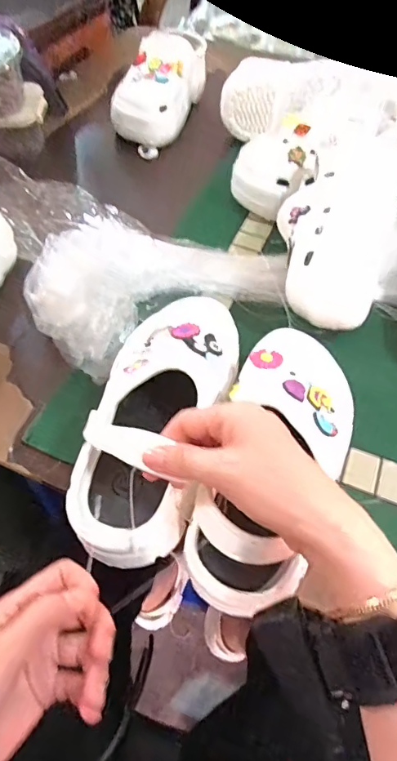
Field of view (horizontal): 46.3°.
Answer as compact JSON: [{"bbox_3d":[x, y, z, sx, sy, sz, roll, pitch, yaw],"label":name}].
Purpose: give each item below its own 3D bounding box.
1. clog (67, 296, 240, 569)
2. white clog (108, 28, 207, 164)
[{"bbox_3d":[-0.036,0.019,0.388,0.103,0.077,0.244,17,69,8],"label":"clog"},{"bbox_3d":[-0.070,-0.477,0.757,0.109,0.103,0.206,15,57,7],"label":"white clog"}]

